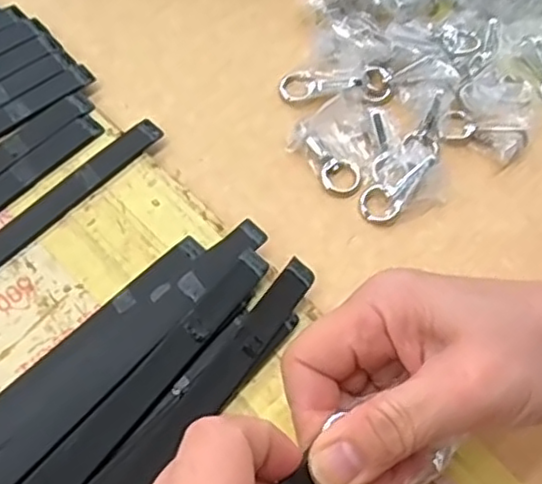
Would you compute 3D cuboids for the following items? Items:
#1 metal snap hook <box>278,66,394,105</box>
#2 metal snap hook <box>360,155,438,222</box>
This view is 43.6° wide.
[{"bbox_3d":[0.039,-0.092,0.398,0.065,0.018,0.021,-7,63,-7],"label":"metal snap hook"},{"bbox_3d":[0.070,-0.030,0.366,0.048,0.005,0.021,-40,69,5],"label":"metal snap hook"}]

